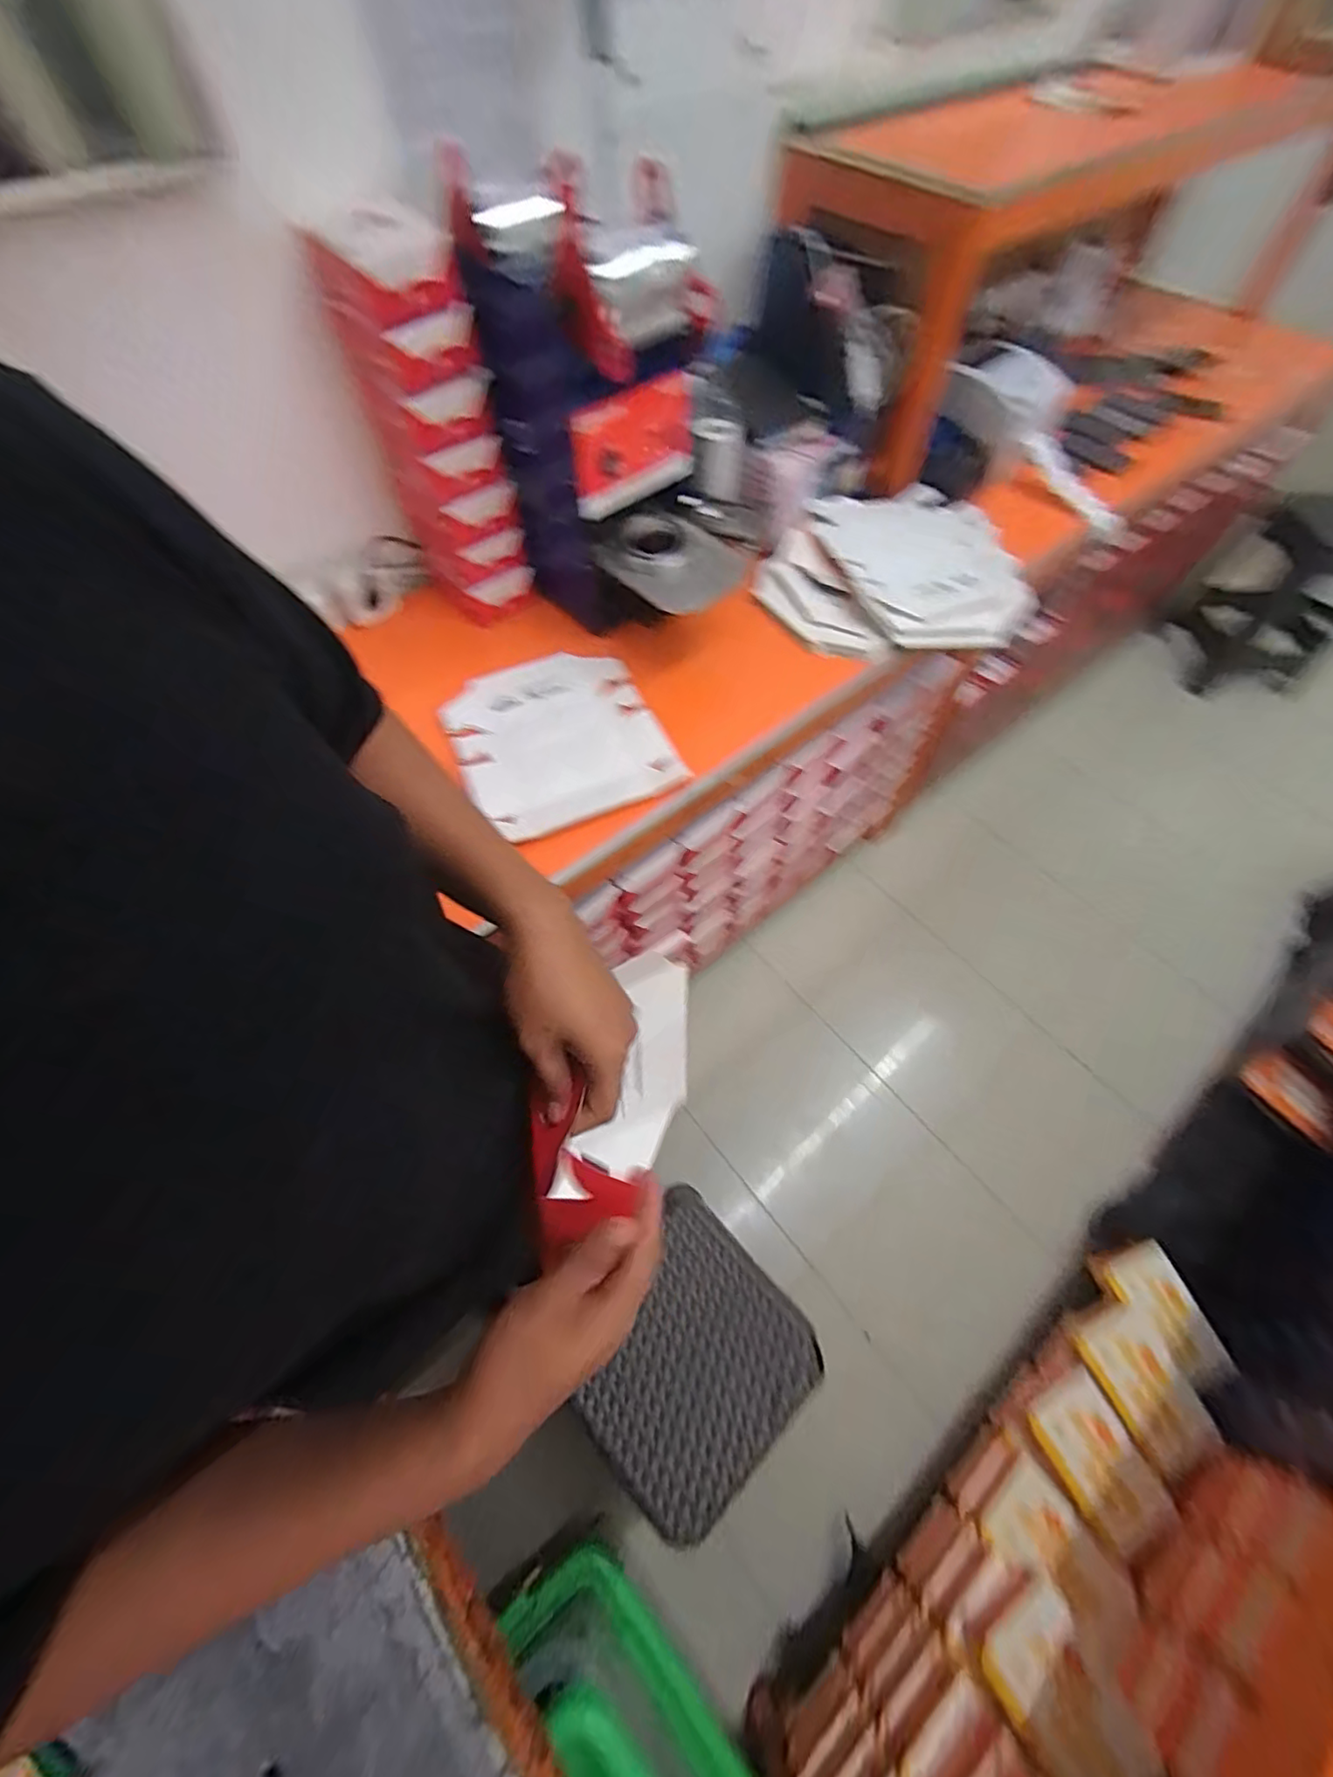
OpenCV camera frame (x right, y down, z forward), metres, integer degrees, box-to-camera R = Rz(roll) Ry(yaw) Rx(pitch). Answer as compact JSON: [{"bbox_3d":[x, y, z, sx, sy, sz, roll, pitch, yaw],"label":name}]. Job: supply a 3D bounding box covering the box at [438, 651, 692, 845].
[{"bbox_3d":[-0.170,-0.233,0.947,0.293,0.022,0.335,-21,62,-11],"label":"box"}]

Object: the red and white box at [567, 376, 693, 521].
[{"bbox_3d":[-0.034,-0.626,0.875,0.230,0.120,0.058,-41,67,-20],"label":"red and white box"}]

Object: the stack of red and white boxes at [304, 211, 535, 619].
[{"bbox_3d":[-0.327,-0.641,0.918,0.142,0.470,0.143,-29,64,-15],"label":"stack of red and white boxes"}]

